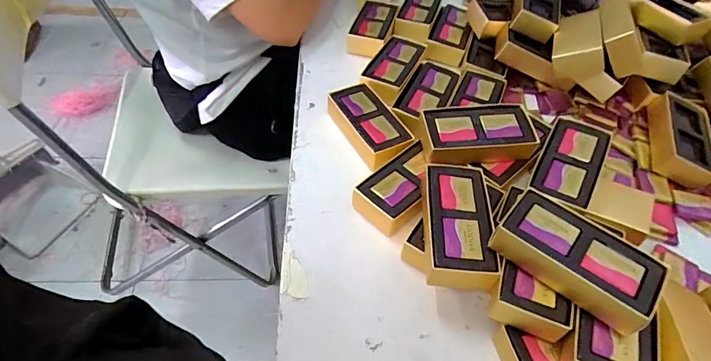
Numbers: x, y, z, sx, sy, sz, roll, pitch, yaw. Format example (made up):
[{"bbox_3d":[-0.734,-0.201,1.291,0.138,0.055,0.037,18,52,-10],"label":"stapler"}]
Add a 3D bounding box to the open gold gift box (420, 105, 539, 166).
[{"bbox_3d":[0.130,-0.048,0.450,0.120,0.035,0.067,-7,51,-10],"label":"open gold gift box"}]

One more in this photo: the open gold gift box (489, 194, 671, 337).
[{"bbox_3d":[0.171,0.061,0.327,0.113,0.034,0.061,35,56,23],"label":"open gold gift box"}]

